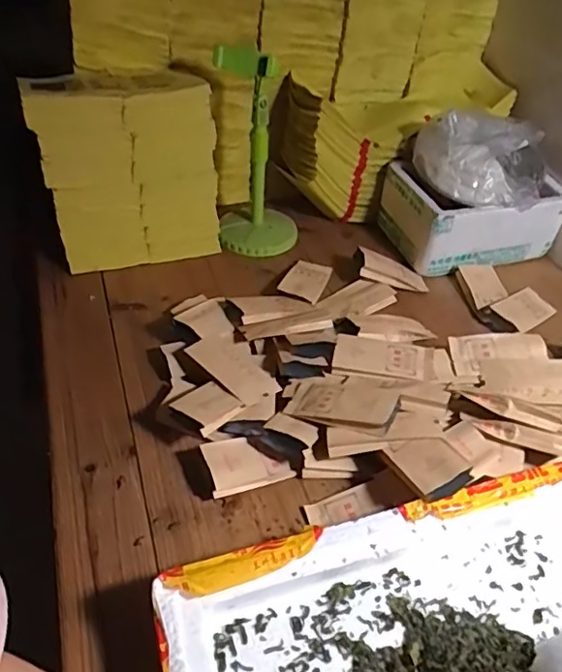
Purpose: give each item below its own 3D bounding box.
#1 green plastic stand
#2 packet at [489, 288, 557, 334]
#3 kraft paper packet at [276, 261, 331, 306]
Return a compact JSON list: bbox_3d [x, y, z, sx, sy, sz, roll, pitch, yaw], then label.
[{"bbox_3d":[-0.035,-0.264,0.844,0.113,0.250,0.115,-3,43,-4],"label":"green plastic stand"},{"bbox_3d":[0.335,-0.036,0.802,0.102,0.009,0.056,-26,69,-37],"label":"packet"},{"bbox_3d":[0.036,-0.081,0.828,0.054,0.011,0.101,22,36,6],"label":"kraft paper packet"}]

